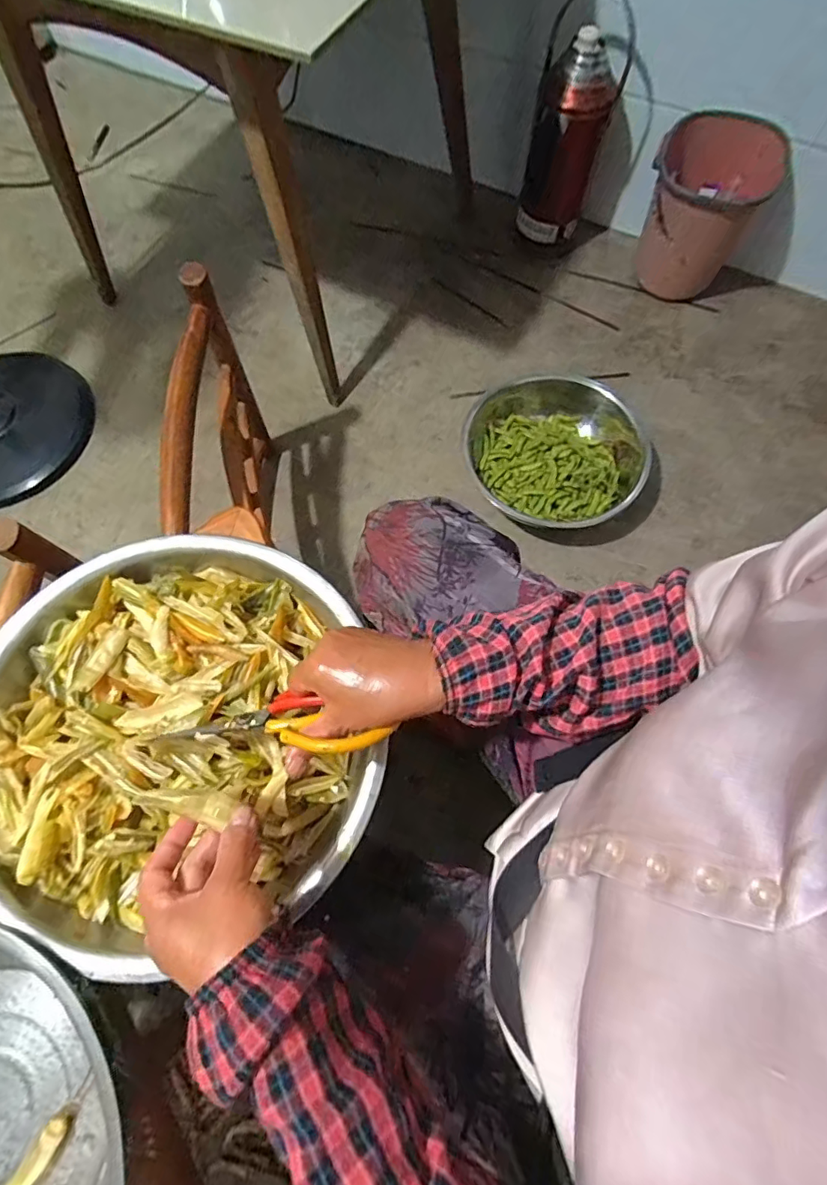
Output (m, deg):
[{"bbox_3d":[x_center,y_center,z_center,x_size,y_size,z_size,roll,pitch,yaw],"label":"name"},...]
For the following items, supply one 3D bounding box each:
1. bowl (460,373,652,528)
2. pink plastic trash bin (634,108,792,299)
[{"bbox_3d":[0.270,-0.266,1.046,0.334,0.110,0.320,-1,69,3],"label":"bowl"},{"bbox_3d":[0.633,-0.831,1.175,0.247,0.254,0.237,20,71,8],"label":"pink plastic trash bin"}]

